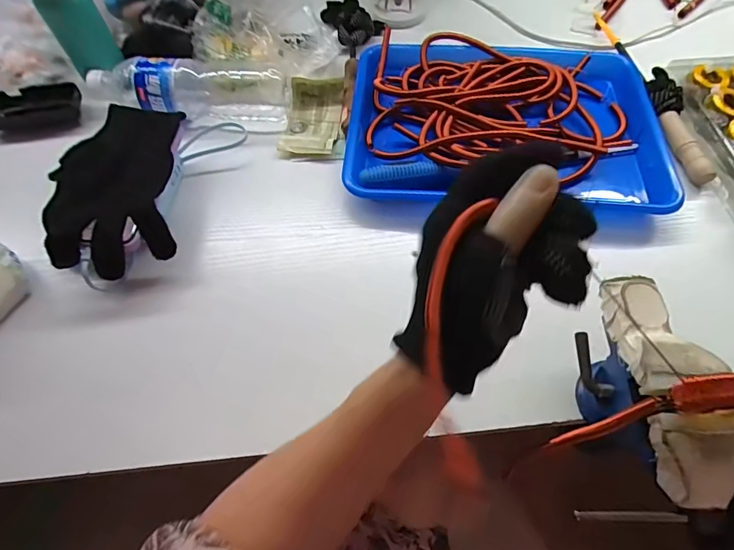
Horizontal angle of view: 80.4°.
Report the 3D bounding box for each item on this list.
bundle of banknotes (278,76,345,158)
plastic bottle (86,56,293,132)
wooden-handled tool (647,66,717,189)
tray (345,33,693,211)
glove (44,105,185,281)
[{"bbox_3d":[-0.063,-0.182,0.507,0.064,0.030,0.112,4,61,3],"label":"bundle of banknotes"},{"bbox_3d":[-0.205,-0.219,0.504,0.228,0.052,0.079,7,61,5],"label":"plastic bottle"},{"bbox_3d":[0.340,-0.168,0.481,0.038,0.030,0.156,0,61,1],"label":"wooden-handled tool"},{"bbox_3d":[0.152,-0.180,0.498,0.338,0.033,0.256,3,61,2],"label":"tray"},{"bbox_3d":[-0.239,-0.084,0.427,0.106,0.055,0.190,-6,61,-3],"label":"glove"}]

